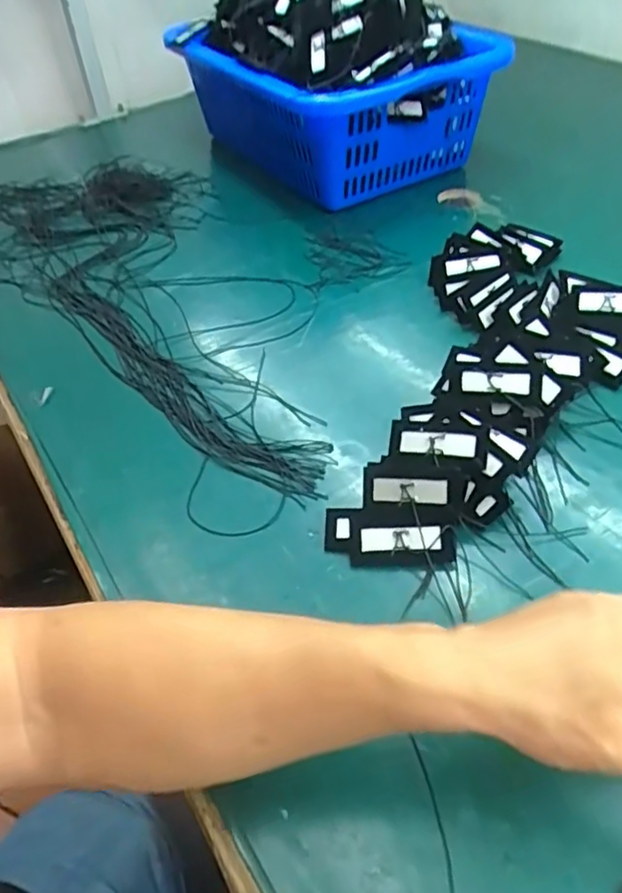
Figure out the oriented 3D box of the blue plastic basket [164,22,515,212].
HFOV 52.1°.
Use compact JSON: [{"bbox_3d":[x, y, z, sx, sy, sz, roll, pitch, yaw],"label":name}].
[{"bbox_3d":[0.031,-0.491,0.912,0.302,0.159,0.385,-32,50,-22],"label":"blue plastic basket"}]

